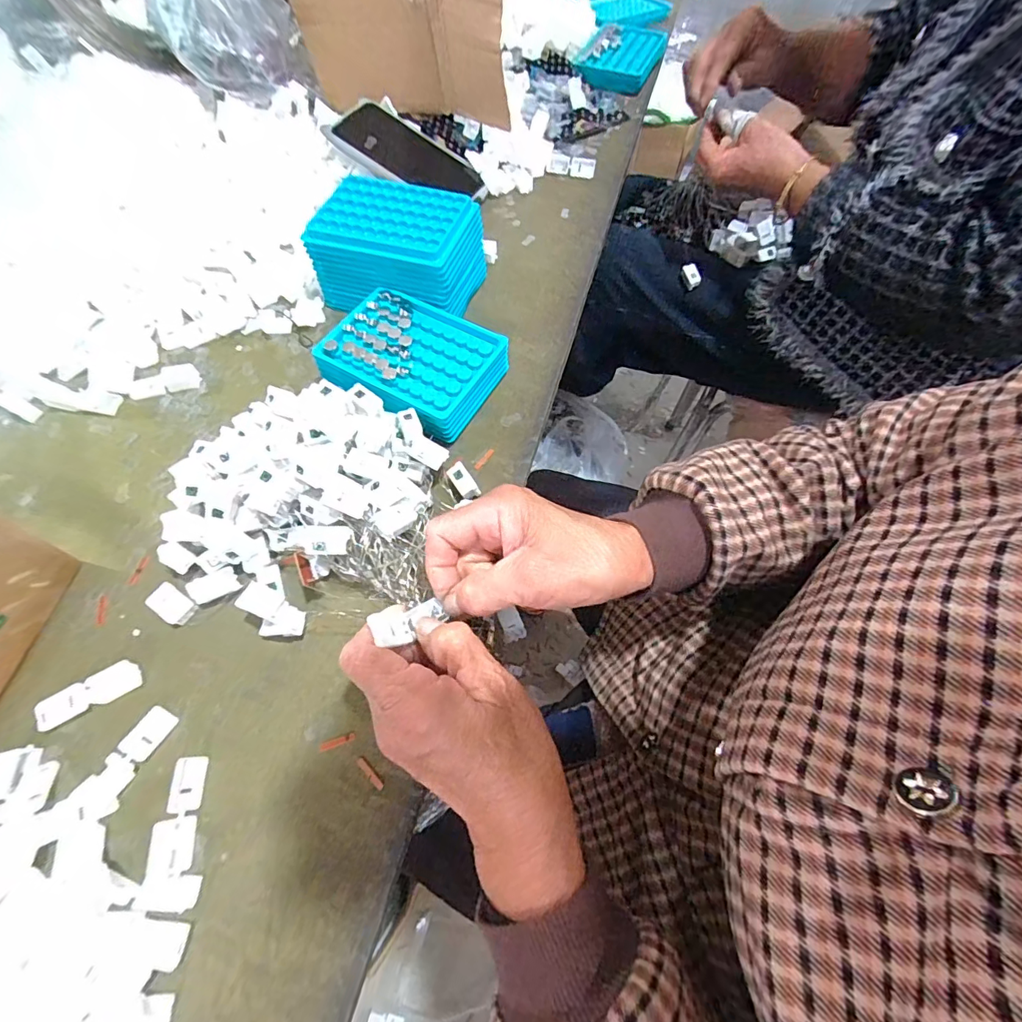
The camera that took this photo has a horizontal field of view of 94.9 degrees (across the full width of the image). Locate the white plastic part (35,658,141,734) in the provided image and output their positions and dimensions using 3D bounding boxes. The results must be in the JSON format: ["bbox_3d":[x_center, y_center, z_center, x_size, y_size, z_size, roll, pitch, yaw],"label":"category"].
[{"bbox_3d":[-0.261,0.113,0.290,0.057,0.007,0.019,-25,69,-14],"label":"white plastic part"}]

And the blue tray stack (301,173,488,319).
[{"bbox_3d":[-0.097,-0.234,0.428,0.143,0.069,0.102,20,64,7],"label":"blue tray stack"}]

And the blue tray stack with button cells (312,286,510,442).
[{"bbox_3d":[-0.081,-0.124,0.393,0.138,0.032,0.102,31,67,11],"label":"blue tray stack with button cells"}]

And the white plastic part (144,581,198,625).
[{"bbox_3d":[-0.227,0.062,0.313,0.027,0.012,0.018,32,67,11],"label":"white plastic part"}]

